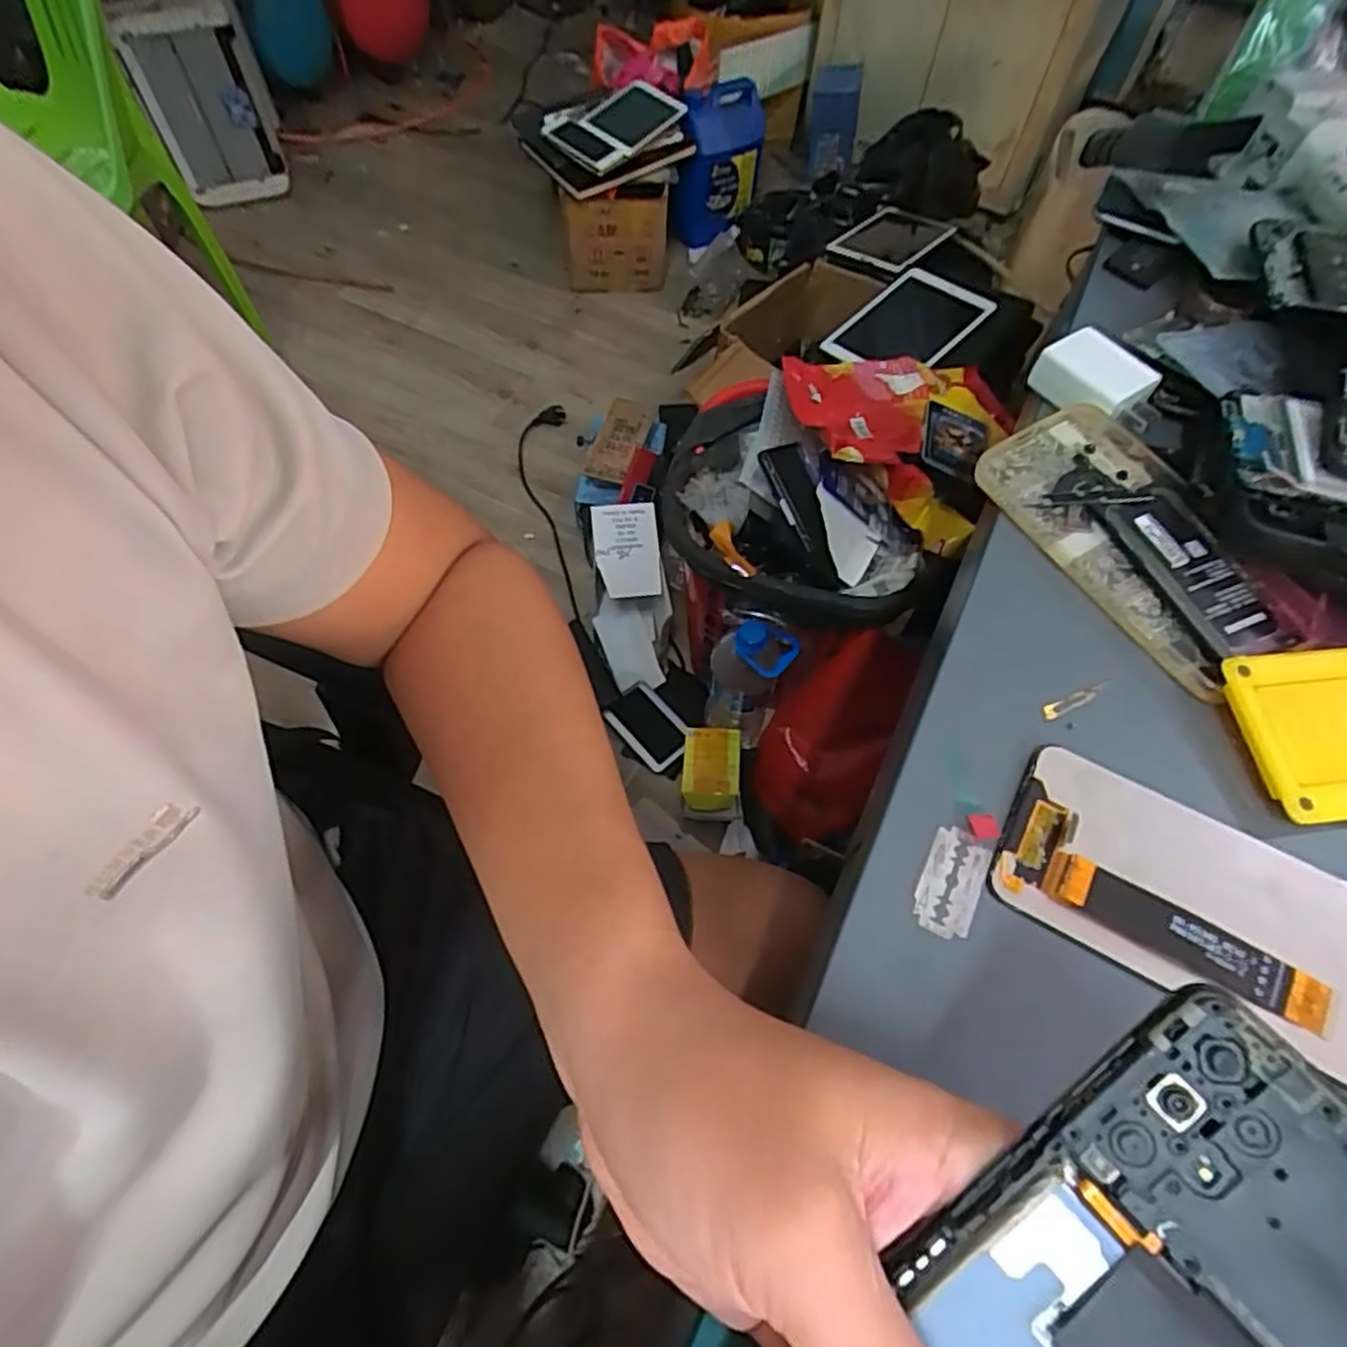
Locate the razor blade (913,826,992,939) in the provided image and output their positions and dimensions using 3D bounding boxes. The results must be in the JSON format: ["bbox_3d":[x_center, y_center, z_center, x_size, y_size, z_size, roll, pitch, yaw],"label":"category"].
[{"bbox_3d":[0.106,0.079,0.280,0.022,0.004,0.041,23,62,13],"label":"razor blade"}]

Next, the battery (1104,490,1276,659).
[{"bbox_3d":[0.241,-0.048,0.340,0.034,0.008,0.085,-19,61,-11],"label":"battery"}]

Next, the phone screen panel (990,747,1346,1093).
[{"bbox_3d":[0.204,0.086,0.272,0.155,0.008,0.077,26,67,13],"label":"phone screen panel"}]

